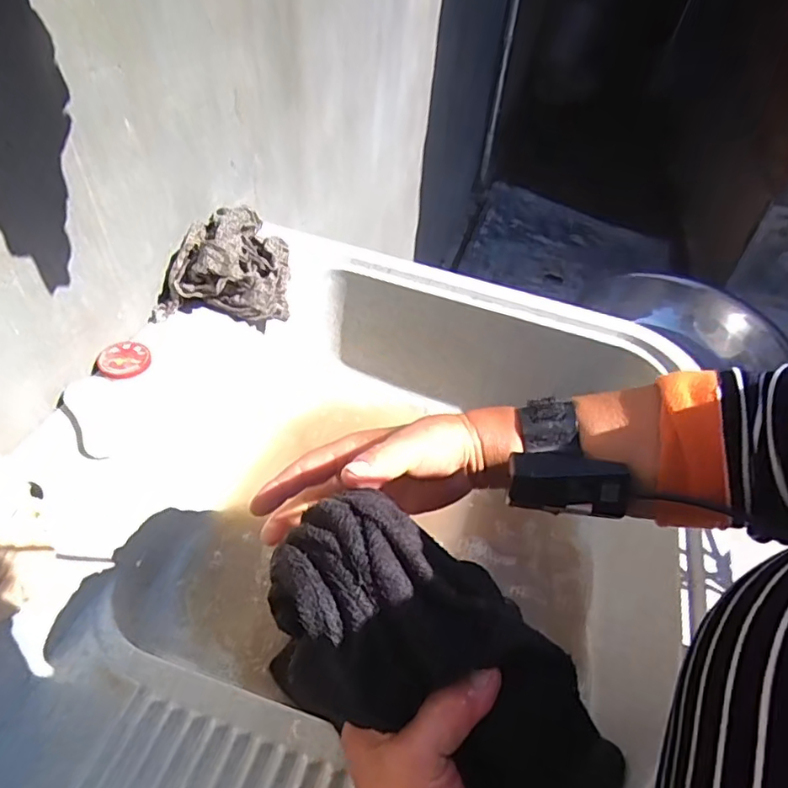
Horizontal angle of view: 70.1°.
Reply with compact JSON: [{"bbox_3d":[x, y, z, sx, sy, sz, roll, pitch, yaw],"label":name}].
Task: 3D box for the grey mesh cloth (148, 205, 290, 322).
[{"bbox_3d":[-0.179,-0.137,0.593,0.134,0.074,0.108,-2,46,-9],"label":"grey mesh cloth"}]

